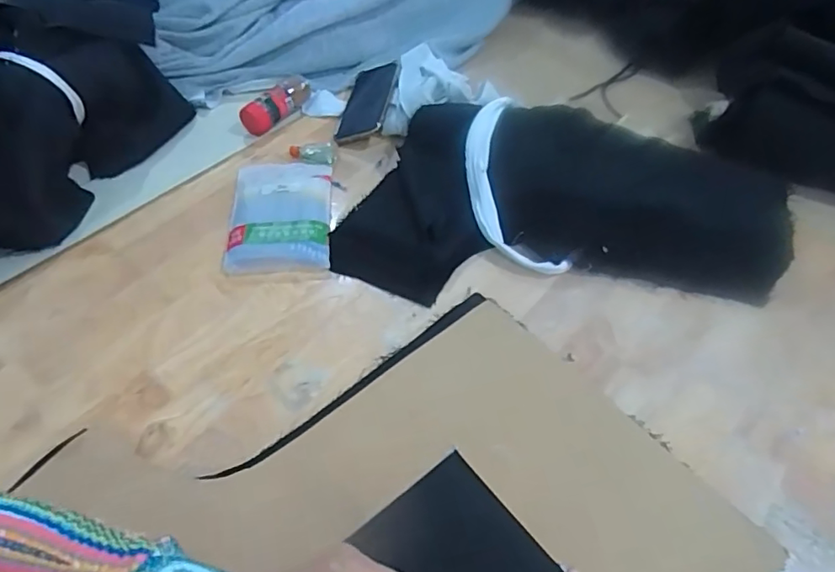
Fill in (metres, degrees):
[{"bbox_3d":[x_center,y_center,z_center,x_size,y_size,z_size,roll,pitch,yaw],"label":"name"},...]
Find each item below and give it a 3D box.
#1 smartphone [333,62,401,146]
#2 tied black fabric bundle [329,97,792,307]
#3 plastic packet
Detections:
[{"bbox_3d":[-0.067,-0.258,0.751,0.079,0.016,0.151,-7,55,24],"label":"smartphone"},{"bbox_3d":[0.145,-0.112,0.607,0.463,0.079,0.265,1,52,1],"label":"tied black fabric bundle"},{"bbox_3d":[-0.161,-0.087,0.632,0.113,0.020,0.173,-4,52,-3],"label":"plastic packet"}]

